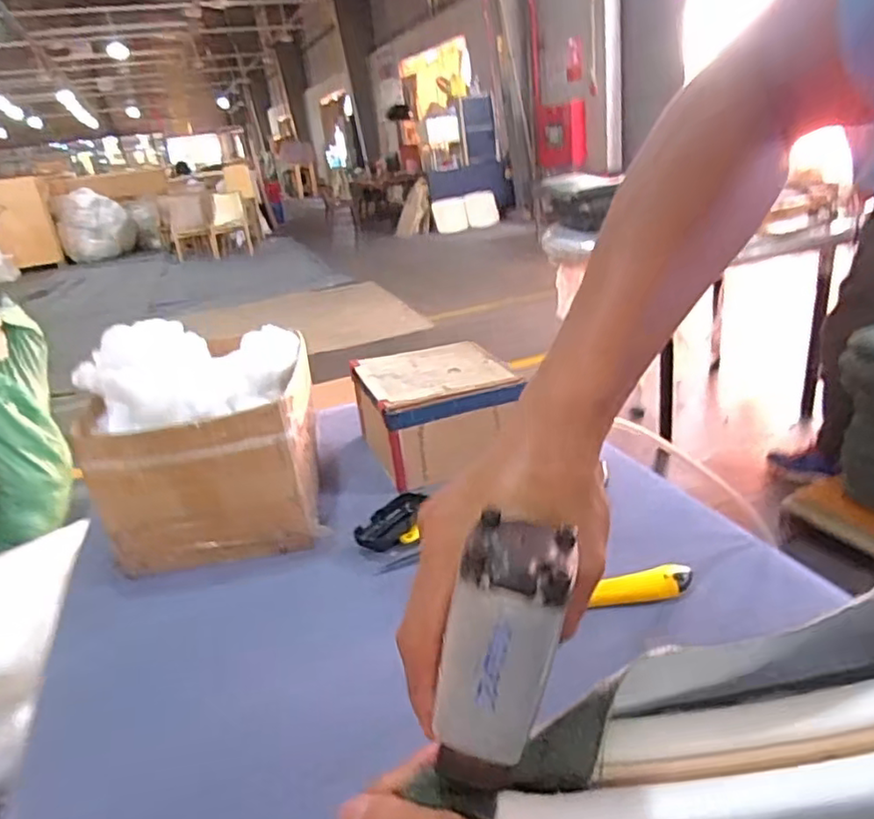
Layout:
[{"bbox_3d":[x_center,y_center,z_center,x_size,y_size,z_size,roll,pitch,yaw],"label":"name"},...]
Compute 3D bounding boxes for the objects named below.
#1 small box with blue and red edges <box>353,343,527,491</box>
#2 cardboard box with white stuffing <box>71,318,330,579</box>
[{"bbox_3d":[0.005,-0.002,0.973,0.210,0.128,0.207,-14,24,-16],"label":"small box with blue and red edges"},{"bbox_3d":[-0.292,0.039,0.837,0.261,0.261,0.245,-9,23,-5],"label":"cardboard box with white stuffing"}]

